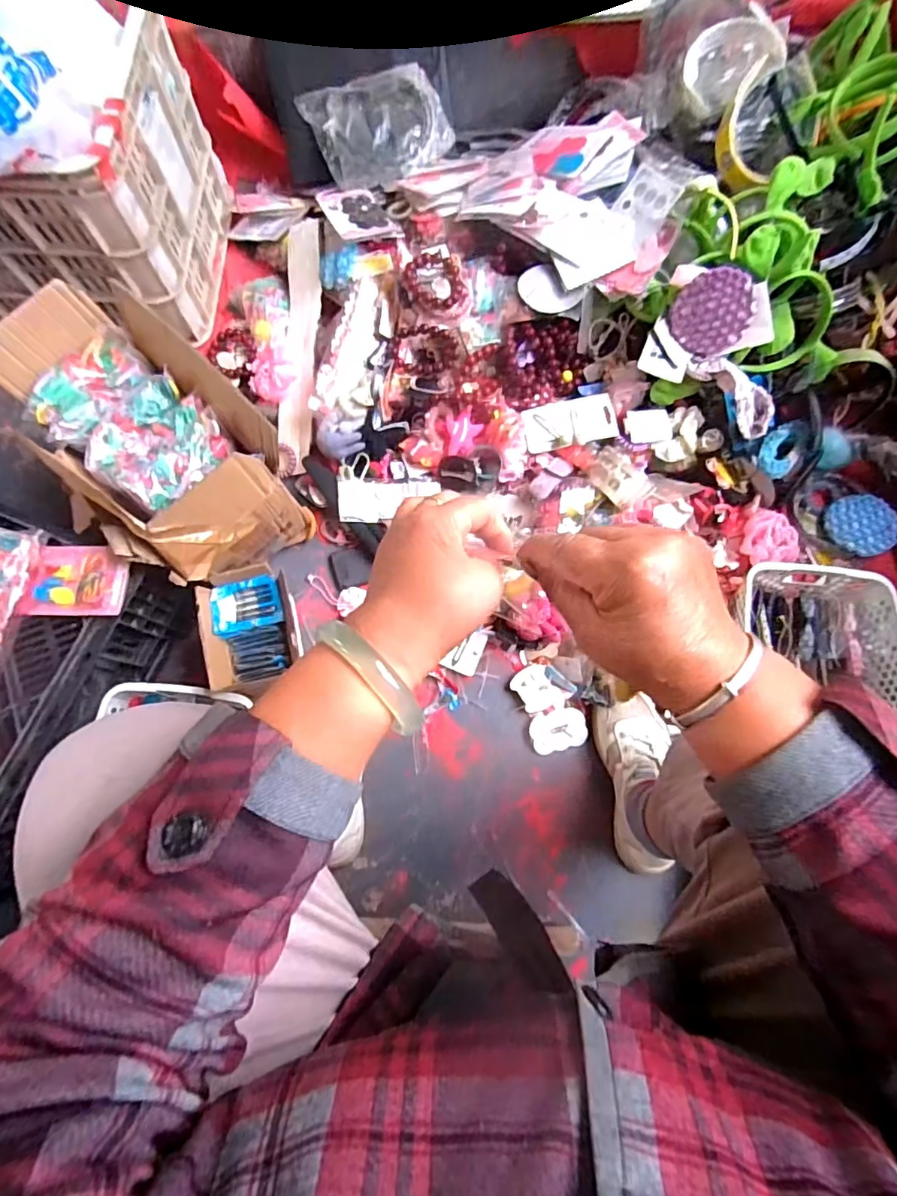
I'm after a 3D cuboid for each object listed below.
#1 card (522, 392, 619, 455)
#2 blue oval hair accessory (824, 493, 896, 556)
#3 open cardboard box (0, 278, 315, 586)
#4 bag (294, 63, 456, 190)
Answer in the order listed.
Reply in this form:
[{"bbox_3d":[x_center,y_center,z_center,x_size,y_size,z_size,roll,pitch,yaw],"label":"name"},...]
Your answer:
[{"bbox_3d":[0.173,-0.252,0.782,0.125,0.010,0.072,-12,77,-4],"label":"card"},{"bbox_3d":[0.622,-0.110,0.824,0.092,0.017,0.096,-28,66,8],"label":"blue oval hair accessory"},{"bbox_3d":[-0.363,-0.175,0.700,0.343,0.248,0.211,41,79,8],"label":"open cardboard box"},{"bbox_3d":[-0.112,-0.738,0.854,0.186,0.066,0.176,-27,79,-7],"label":"bag"}]

